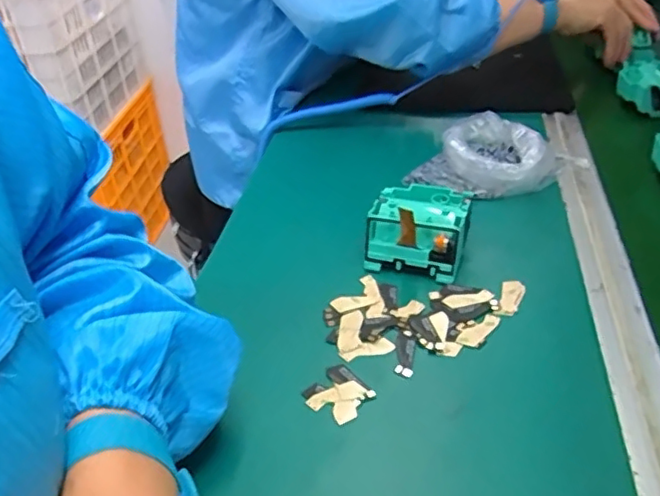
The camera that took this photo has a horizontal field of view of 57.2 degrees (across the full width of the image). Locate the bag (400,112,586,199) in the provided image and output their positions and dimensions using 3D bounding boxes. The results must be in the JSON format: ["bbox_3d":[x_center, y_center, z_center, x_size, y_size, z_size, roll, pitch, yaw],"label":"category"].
[{"bbox_3d":[0.156,-0.090,0.581,0.122,0.047,0.131,27,45,34],"label":"bag"}]

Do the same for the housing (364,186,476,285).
[{"bbox_3d":[0.071,-0.016,0.487,0.076,0.043,0.077,12,38,18],"label":"housing"}]

